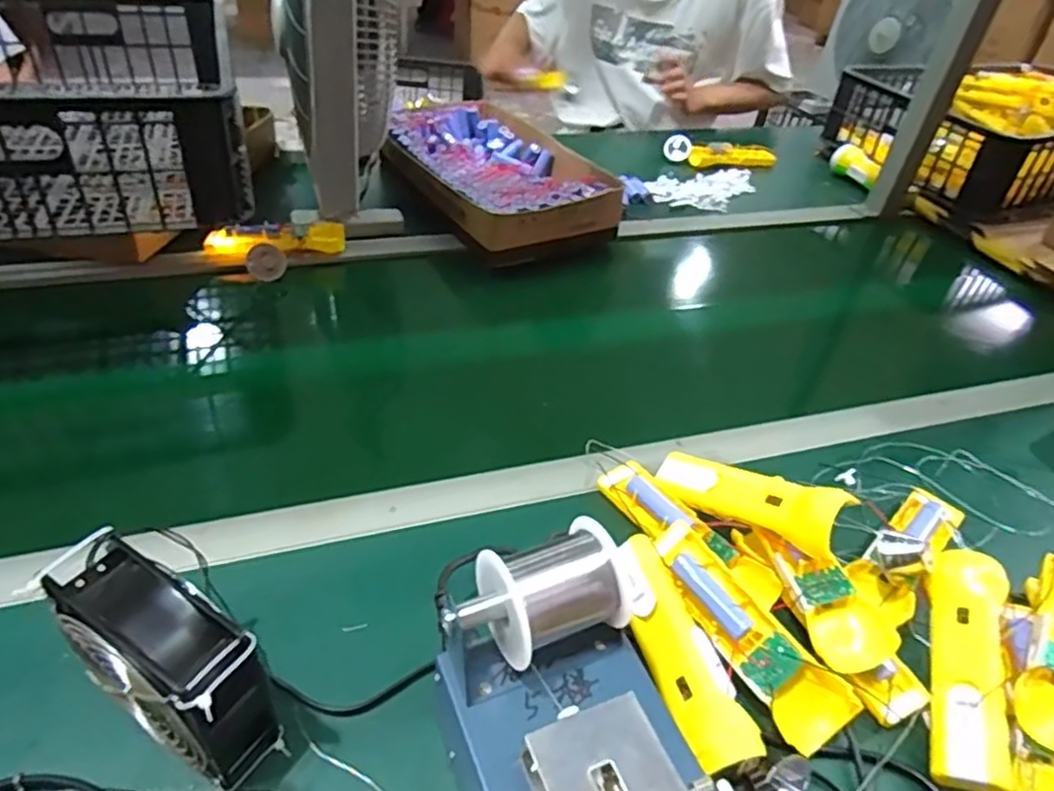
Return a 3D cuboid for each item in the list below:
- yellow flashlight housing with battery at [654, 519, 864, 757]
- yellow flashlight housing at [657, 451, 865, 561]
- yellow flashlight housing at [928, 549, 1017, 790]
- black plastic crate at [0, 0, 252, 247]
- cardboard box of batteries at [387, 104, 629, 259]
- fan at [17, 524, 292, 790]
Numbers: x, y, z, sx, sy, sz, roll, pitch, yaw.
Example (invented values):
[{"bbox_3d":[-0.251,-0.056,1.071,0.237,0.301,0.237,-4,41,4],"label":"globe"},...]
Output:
[{"bbox_3d":[0.149,0.166,0.474,0.045,0.045,0.164,-22,47,-29],"label":"yellow flashlight housing with battery"},{"bbox_3d":[0.173,0.083,0.535,0.031,0.043,0.160,-25,23,-31],"label":"yellow flashlight housing"},{"bbox_3d":[0.308,0.182,0.466,0.045,0.034,0.177,19,42,16],"label":"yellow flashlight housing"},{"bbox_3d":[-0.584,-0.378,0.844,0.415,0.144,0.568,-10,42,-18],"label":"black plastic crate"},{"bbox_3d":[-0.057,-0.341,1.022,0.237,0.071,0.398,-18,45,-25],"label":"cardboard box of batteries"},{"bbox_3d":[-0.201,0.158,0.386,0.124,0.115,0.052,25,43,22],"label":"fan"}]

